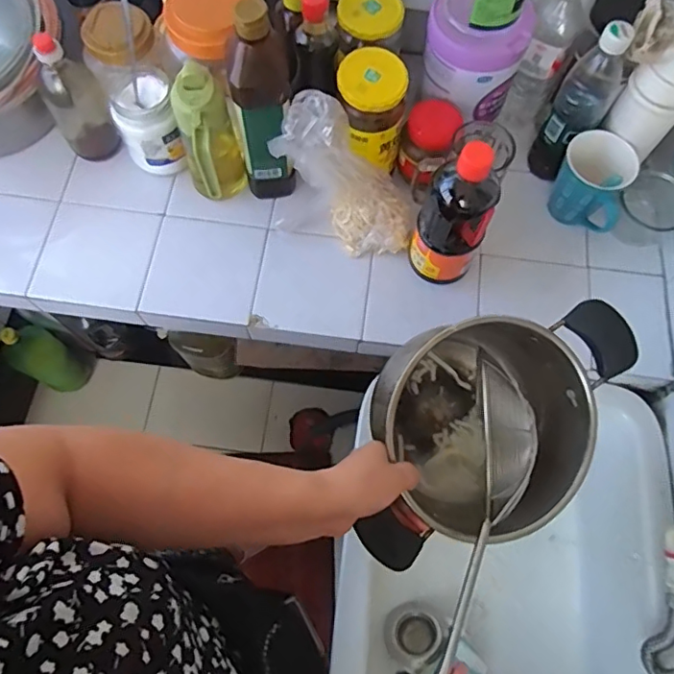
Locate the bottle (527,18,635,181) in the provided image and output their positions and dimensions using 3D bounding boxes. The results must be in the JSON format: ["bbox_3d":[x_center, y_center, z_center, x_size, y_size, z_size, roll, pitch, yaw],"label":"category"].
[{"bbox_3d":[0.308,-0.288,0.696,0.066,0.220,0.071,30,72,9],"label":"bottle"}]

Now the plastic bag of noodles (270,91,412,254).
[{"bbox_3d":[0.013,-0.207,0.671,0.180,0.205,0.108,5,70,1],"label":"plastic bag of noodles"}]

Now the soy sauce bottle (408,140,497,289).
[{"bbox_3d":[0.142,-0.139,0.645,0.087,0.211,0.074,4,70,0],"label":"soy sauce bottle"}]

